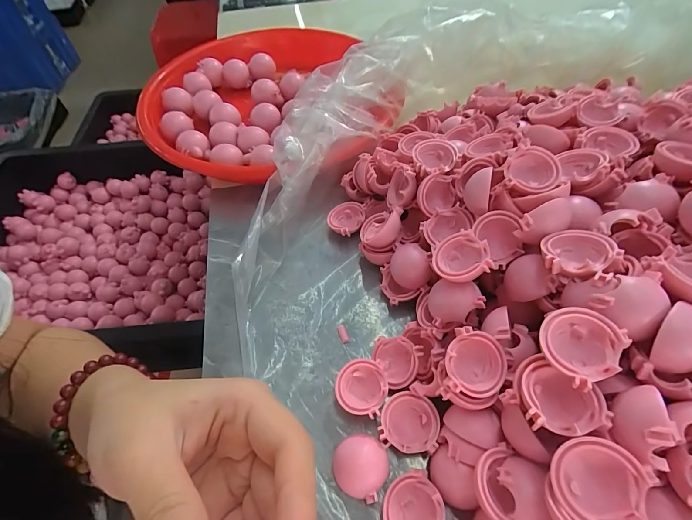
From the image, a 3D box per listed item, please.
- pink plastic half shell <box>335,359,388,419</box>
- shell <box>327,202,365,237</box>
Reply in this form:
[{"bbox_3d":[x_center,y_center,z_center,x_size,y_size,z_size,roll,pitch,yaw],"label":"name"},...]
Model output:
[{"bbox_3d":[0.009,0.074,0.200,0.028,0.016,0.029,1,55,3],"label":"pink plastic half shell"},{"bbox_3d":[0.000,-0.030,0.273,0.028,0.016,0.029,-5,55,-2],"label":"shell"}]

